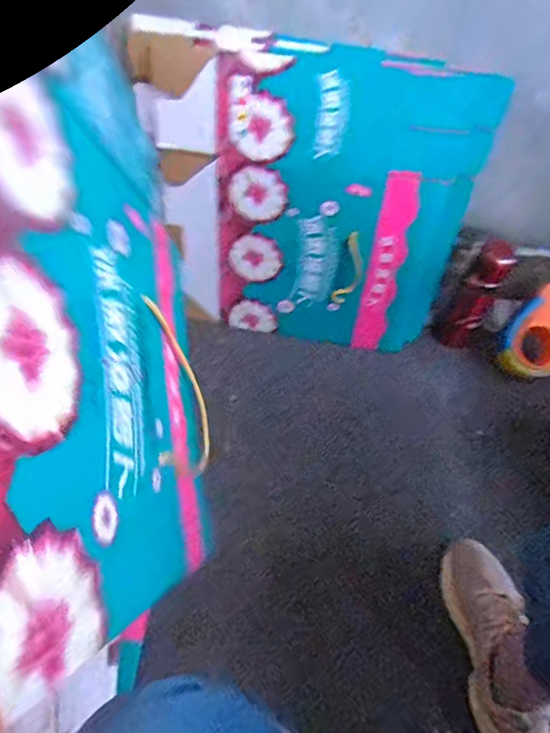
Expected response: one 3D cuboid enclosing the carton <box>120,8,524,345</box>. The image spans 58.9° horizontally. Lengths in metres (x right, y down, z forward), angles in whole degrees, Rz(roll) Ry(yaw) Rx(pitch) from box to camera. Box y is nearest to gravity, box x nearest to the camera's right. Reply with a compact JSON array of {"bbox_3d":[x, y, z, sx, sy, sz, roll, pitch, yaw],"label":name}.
[{"bbox_3d":[0.041,-0.254,0.810,0.532,0.485,0.054,8,41,4],"label":"carton"}]

